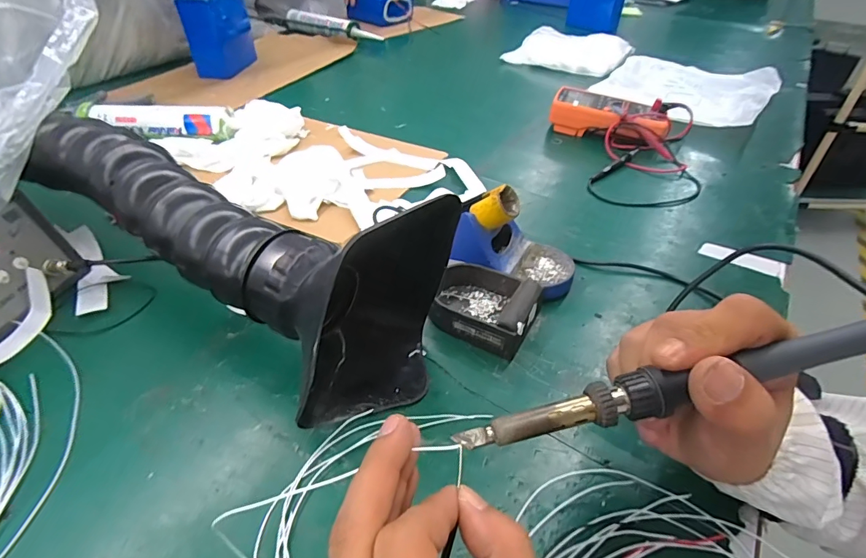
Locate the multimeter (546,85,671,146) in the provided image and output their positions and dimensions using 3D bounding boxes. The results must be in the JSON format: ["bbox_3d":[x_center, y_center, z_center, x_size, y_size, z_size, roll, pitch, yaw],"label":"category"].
[{"bbox_3d":[0.294,-0.269,0.749,0.187,0.050,0.096,18,44,19],"label":"multimeter"}]

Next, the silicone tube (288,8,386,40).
[{"bbox_3d":[-0.260,-0.642,1.131,0.278,0.042,0.041,17,44,18],"label":"silicone tube"}]

